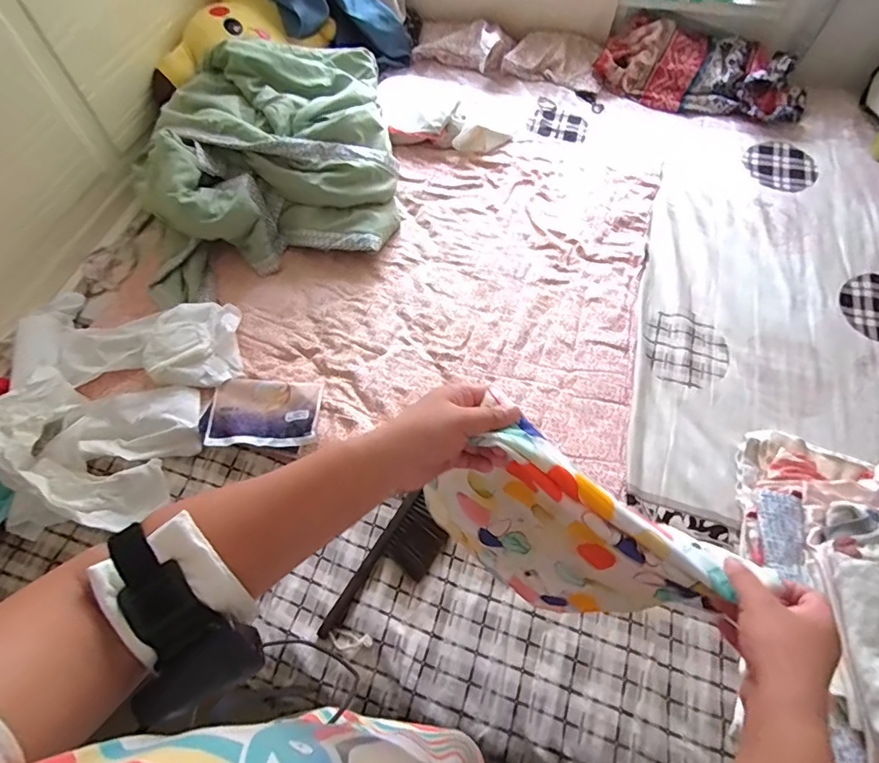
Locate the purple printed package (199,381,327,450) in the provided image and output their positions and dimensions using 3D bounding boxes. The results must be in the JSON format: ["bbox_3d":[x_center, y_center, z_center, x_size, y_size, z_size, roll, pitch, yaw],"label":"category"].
[{"bbox_3d":[-0.324,0.060,0.917,0.199,0.044,0.131,0,61,1],"label":"purple printed package"}]

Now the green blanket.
[{"bbox_3d":[-0.397,-0.534,1.151,0.554,0.232,0.589,-11,62,-5],"label":"green blanket"}]

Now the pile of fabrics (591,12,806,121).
[{"bbox_3d":[0.747,-0.887,1.406,0.557,0.111,0.216,20,63,12],"label":"pile of fabrics"}]

